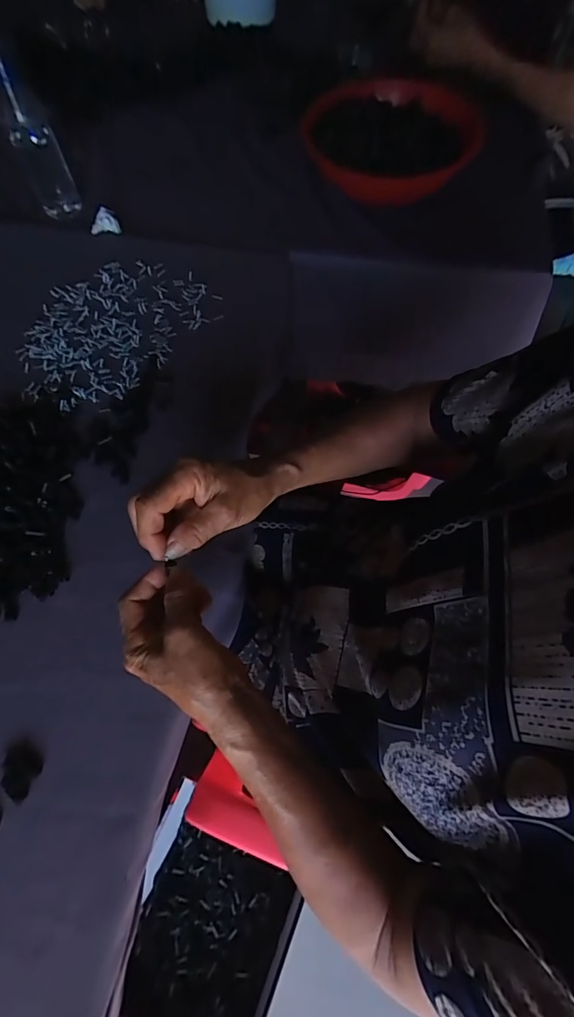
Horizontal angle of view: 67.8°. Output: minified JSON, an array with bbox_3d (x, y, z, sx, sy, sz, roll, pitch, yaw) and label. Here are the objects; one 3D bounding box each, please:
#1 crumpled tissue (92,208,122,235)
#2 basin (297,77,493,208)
[{"bbox_3d":[-0.265,-0.412,0.614,0.039,0.015,0.036,-25,67,-9],"label":"crumpled tissue"},{"bbox_3d":[0.153,-0.533,0.627,0.256,0.088,0.256,7,66,5],"label":"basin"}]

